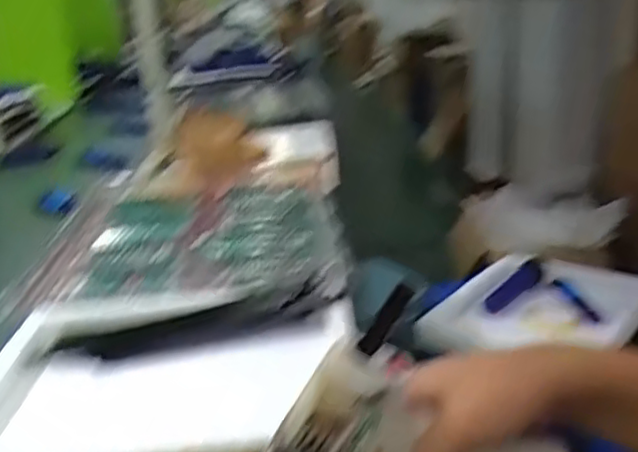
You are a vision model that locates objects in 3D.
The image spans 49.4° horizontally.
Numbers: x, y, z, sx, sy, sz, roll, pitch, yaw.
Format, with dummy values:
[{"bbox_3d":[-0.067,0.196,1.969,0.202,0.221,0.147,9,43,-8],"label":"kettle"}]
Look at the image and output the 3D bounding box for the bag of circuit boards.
[{"bbox_3d":[-0.170,0.004,1.039,0.371,0.050,0.559,-4,21,-2],"label":"bag of circuit boards"}]

